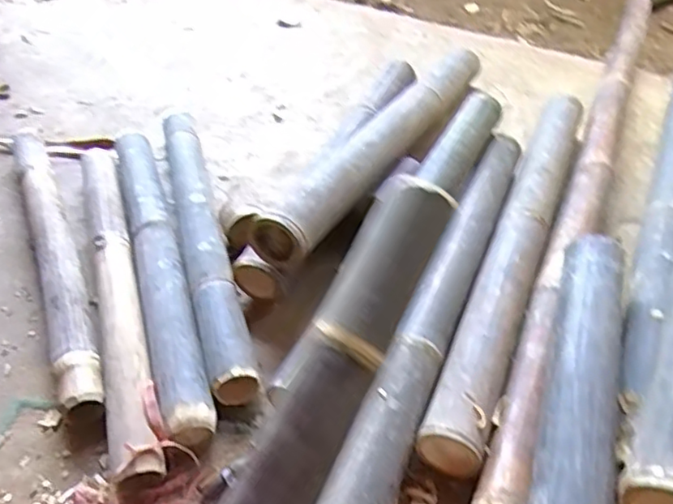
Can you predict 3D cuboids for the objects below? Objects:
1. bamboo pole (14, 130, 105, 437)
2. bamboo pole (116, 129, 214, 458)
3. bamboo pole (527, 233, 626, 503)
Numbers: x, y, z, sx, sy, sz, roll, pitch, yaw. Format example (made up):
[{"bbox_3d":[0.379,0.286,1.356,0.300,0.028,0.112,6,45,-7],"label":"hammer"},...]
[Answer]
[{"bbox_3d":[-0.435,-0.007,0.931,0.065,0.044,0.650,-19,47,-17],"label":"bamboo pole"},{"bbox_3d":[-0.275,0.000,0.914,0.062,0.050,0.661,-15,46,-13],"label":"bamboo pole"},{"bbox_3d":[0.251,0.180,0.635,0.073,0.064,0.521,14,46,15],"label":"bamboo pole"}]

